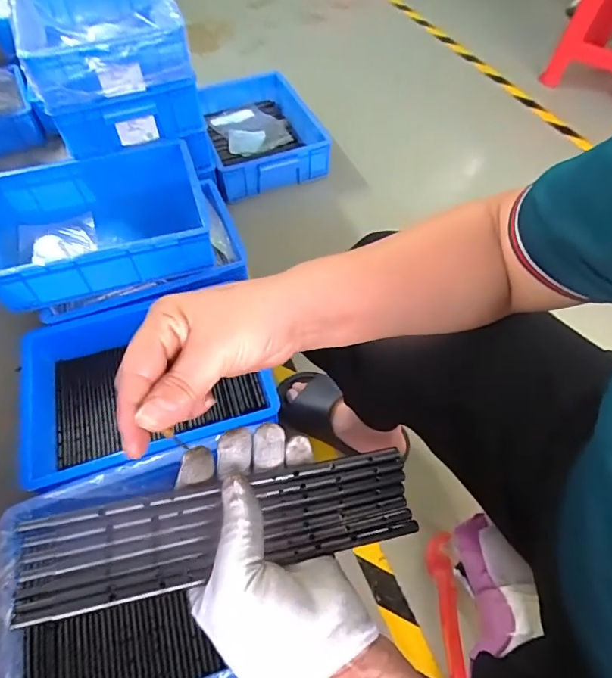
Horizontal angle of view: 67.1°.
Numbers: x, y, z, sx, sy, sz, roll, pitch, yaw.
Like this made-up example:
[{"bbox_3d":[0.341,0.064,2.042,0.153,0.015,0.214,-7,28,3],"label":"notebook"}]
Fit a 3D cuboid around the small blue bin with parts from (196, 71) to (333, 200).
[{"bbox_3d":[-0.133,-0.616,1.334,0.315,0.113,0.495,-13,56,-8],"label":"small blue bin with parts"}]

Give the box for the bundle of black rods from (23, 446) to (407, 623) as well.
[{"bbox_3d":[-0.039,0.107,0.266,0.220,0.020,0.050,-4,54,-18],"label":"bundle of black rods"}]

